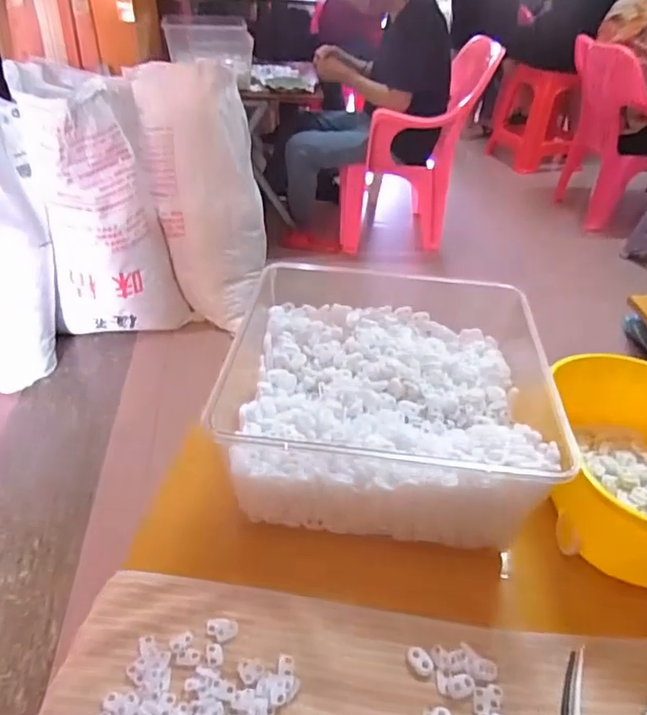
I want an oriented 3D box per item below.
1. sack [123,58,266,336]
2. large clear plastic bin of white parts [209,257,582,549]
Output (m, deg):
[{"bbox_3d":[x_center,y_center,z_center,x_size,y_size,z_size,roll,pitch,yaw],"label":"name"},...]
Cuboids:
[{"bbox_3d":[-0.328,-0.444,1.607,0.322,0.635,0.210,-6,38,-13],"label":"sack"},{"bbox_3d":[0.067,0.039,0.594,0.274,0.110,0.269,6,37,3],"label":"large clear plastic bin of white parts"}]

